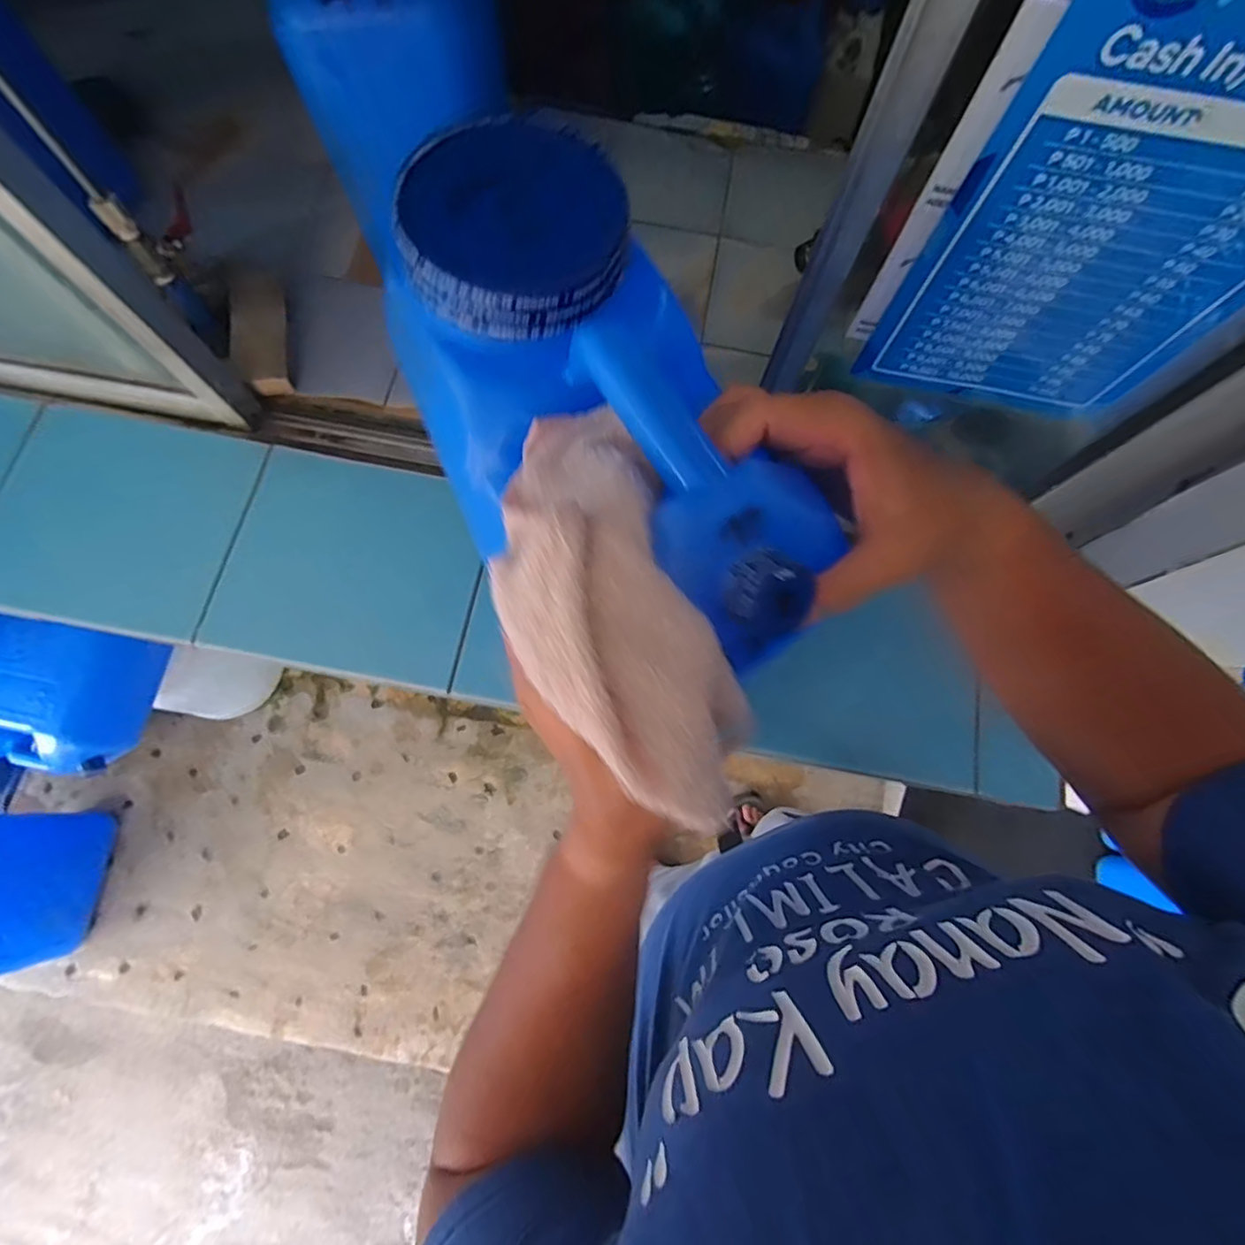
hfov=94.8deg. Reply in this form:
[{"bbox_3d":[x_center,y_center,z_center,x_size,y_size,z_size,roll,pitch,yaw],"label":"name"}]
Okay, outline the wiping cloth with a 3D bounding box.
[{"bbox_3d":[-0.009,-0.014,0.262,0.090,0.058,0.214,-20,74,-7],"label":"wiping cloth"}]

